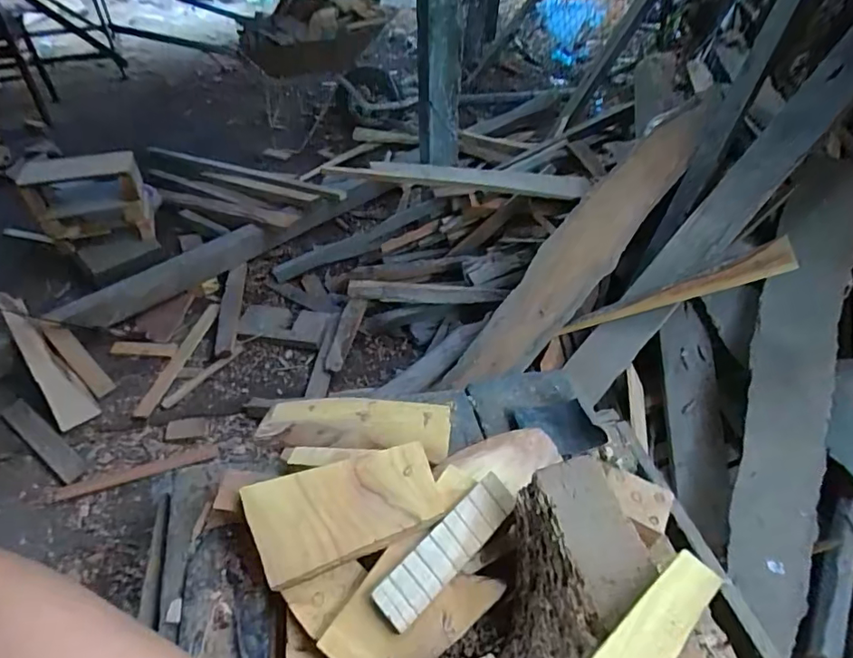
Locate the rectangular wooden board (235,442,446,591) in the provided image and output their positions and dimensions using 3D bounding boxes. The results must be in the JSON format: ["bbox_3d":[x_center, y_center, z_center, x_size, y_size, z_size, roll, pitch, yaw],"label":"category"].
[{"bbox_3d":[-0.095,0.203,0.615,0.212,0.023,0.117,-17,47,-16],"label":"rectangular wooden board"}]

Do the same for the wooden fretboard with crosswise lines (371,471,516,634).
[{"bbox_3d":[0.024,0.242,0.589,0.049,0.016,0.192,34,55,30],"label":"wooden fretboard with crosswise lines"}]

